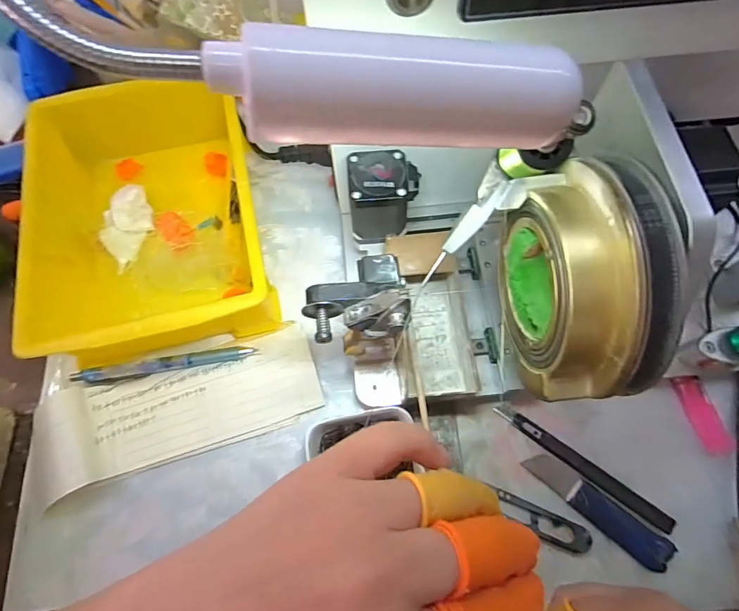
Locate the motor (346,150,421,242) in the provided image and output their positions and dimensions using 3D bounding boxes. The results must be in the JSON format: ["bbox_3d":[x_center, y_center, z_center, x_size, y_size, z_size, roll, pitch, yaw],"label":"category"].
[{"bbox_3d":[0.010,-0.078,0.323,0.049,0.054,0.046,0,69,2],"label":"motor"}]

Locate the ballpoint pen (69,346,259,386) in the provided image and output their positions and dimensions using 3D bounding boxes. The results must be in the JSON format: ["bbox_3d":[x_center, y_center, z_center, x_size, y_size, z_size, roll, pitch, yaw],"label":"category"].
[{"bbox_3d":[-0.168,0.049,0.356,0.141,0.014,0.014,-9,69,-2],"label":"ballpoint pen"}]

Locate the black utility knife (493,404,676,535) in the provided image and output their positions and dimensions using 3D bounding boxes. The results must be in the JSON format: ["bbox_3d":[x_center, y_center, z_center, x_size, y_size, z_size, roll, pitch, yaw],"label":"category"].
[{"bbox_3d":[0.157,0.119,0.326,0.138,0.009,0.012,35,74,14],"label":"black utility knife"}]

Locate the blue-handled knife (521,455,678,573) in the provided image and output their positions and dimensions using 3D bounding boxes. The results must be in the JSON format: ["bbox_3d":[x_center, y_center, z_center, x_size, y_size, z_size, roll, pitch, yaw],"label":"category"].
[{"bbox_3d":[0.164,0.145,0.315,0.106,0.004,0.023,37,89,18],"label":"blue-handled knife"}]

